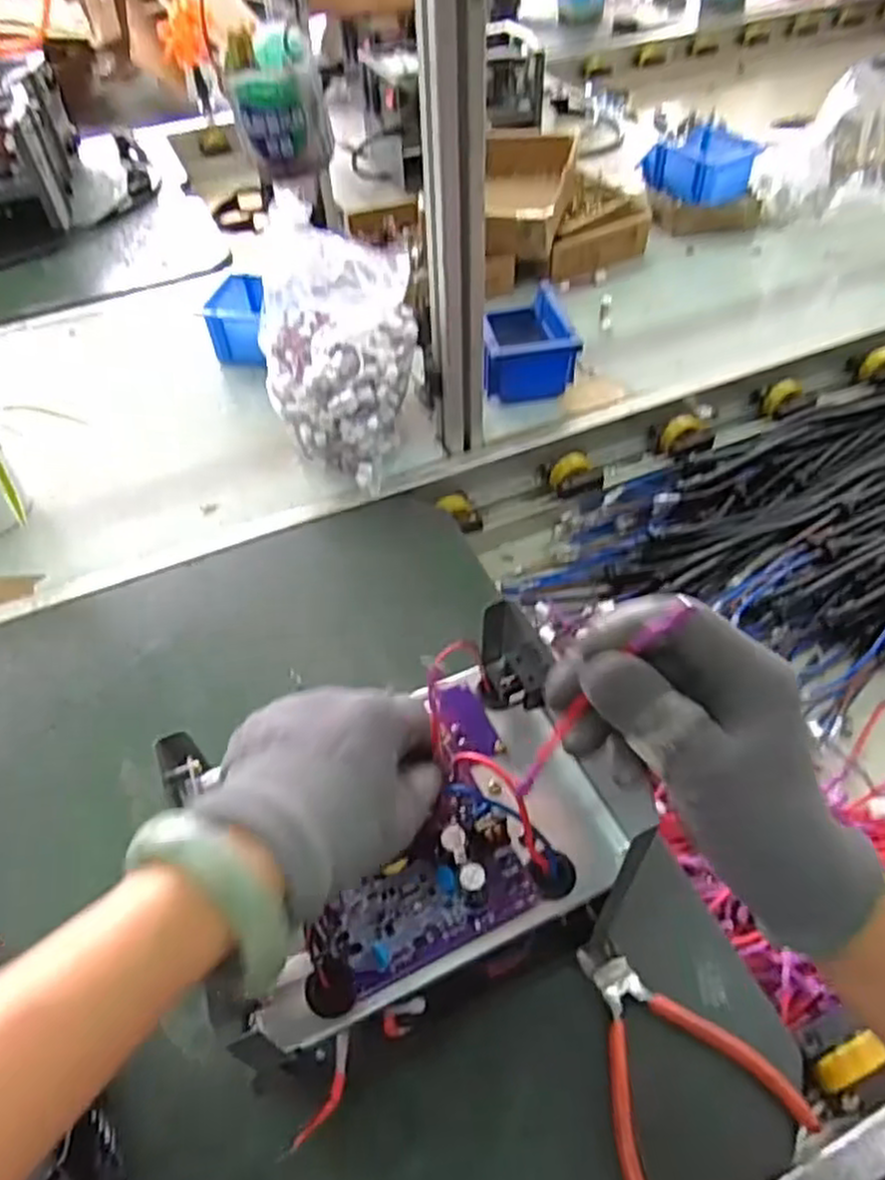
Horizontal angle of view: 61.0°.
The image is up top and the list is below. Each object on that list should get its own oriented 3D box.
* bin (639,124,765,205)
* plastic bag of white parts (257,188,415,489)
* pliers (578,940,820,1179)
[{"bbox_3d":[0.387,-0.628,1.115,0.116,0.061,0.130,-25,54,-17],"label":"bin"},{"bbox_3d":[-0.103,-0.234,0.756,0.151,0.201,0.179,-9,50,-4],"label":"plastic bag of white parts"},{"bbox_3d":[0.123,0.273,0.436,0.108,0.010,0.134,-26,54,-18],"label":"pliers"}]

